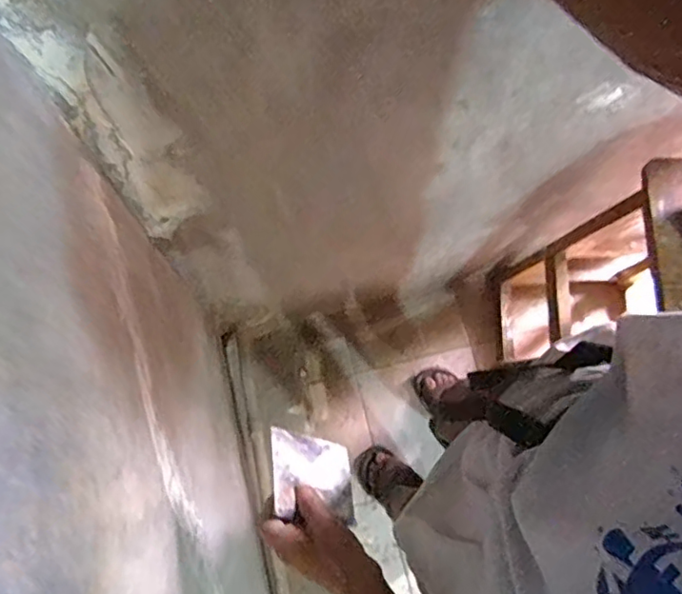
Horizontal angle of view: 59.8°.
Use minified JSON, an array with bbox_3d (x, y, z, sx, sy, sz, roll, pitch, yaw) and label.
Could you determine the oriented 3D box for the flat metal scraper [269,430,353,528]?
[{"bbox_3d":[-0.028,0.191,0.634,0.010,0.116,0.085,-31,51,32],"label":"flat metal scraper"}]

